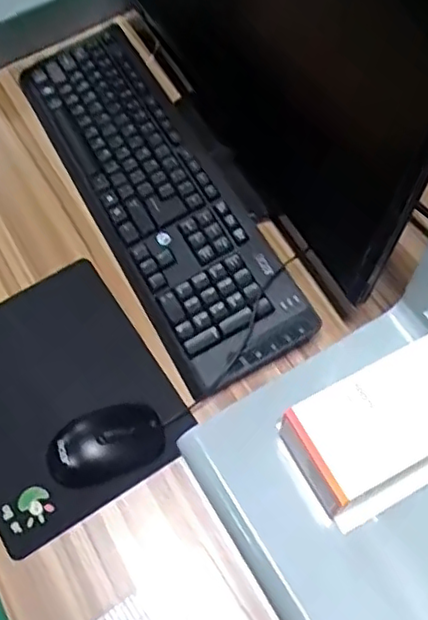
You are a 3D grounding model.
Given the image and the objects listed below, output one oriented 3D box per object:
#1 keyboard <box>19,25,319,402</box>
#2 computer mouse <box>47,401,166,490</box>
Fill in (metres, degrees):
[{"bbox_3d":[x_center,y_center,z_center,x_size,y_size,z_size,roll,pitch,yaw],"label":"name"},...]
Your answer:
[{"bbox_3d":[-0.069,-0.139,0.729,0.145,0.034,0.488,-27,65,-10],"label":"keyboard"},{"bbox_3d":[-0.101,0.122,0.612,0.105,0.035,0.063,-20,64,-7],"label":"computer mouse"}]

